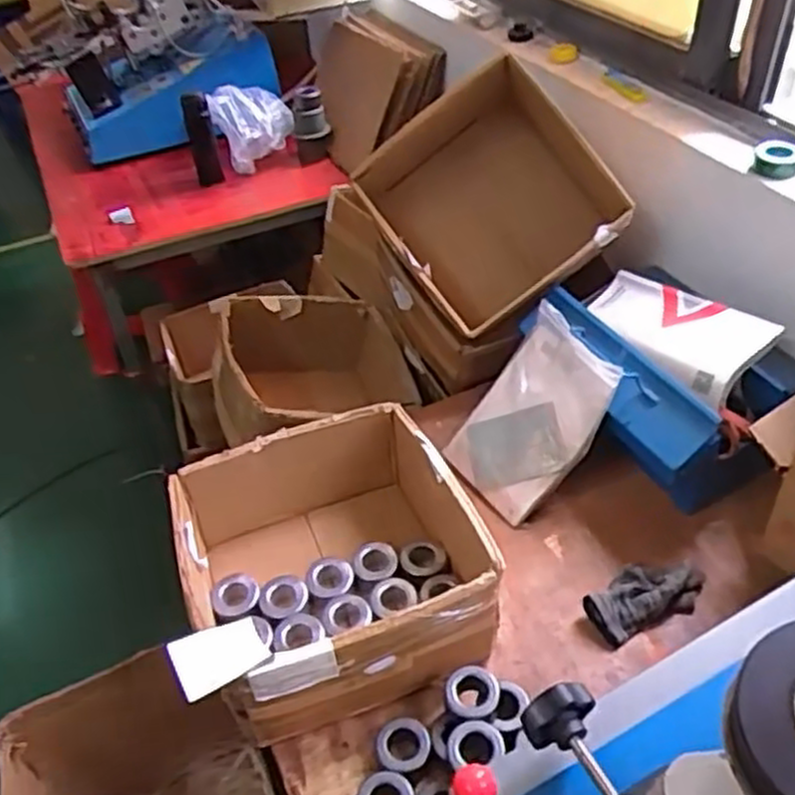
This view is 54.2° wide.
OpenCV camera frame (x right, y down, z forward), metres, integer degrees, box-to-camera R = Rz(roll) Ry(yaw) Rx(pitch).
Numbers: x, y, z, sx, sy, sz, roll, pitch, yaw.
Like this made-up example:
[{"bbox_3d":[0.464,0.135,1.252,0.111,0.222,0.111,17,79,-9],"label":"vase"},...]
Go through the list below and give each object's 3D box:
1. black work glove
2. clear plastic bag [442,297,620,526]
[{"bbox_3d":[0.320,0.253,1.004,0.157,0.041,0.081,-19,44,-15],"label":"black work glove"},{"bbox_3d":[0.198,0.023,1.144,0.042,0.281,0.192,15,21,-47],"label":"clear plastic bag"}]

